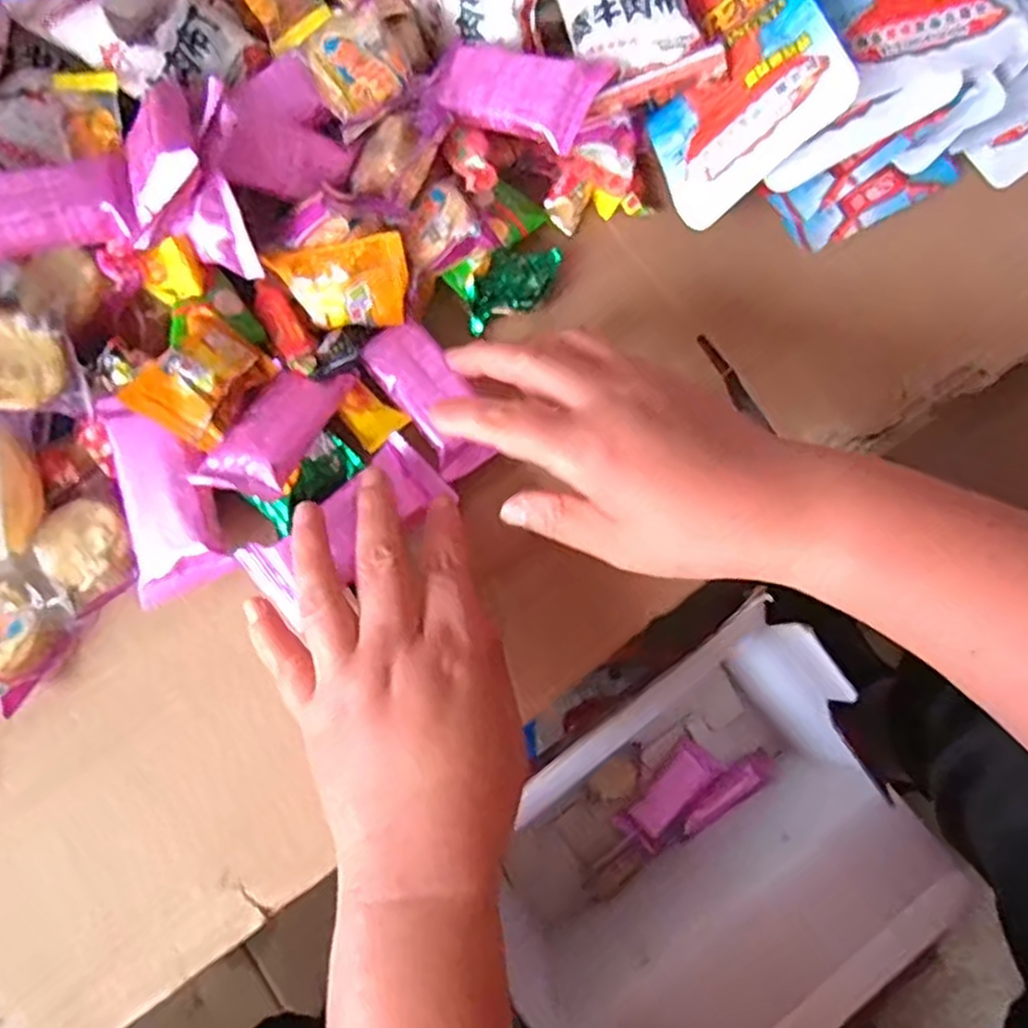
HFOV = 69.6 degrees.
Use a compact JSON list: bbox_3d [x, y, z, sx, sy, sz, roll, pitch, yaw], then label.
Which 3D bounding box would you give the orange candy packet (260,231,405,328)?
[{"bbox_3d":[-0.084,-0.110,0.355,0.062,0.013,0.042,-7,121,-3],"label":"orange candy packet"}]

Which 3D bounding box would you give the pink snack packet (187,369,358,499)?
[{"bbox_3d":[-0.104,-0.041,0.336,0.037,0.013,0.087,24,53,7],"label":"pink snack packet"}]

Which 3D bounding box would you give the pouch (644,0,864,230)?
[{"bbox_3d":[0.094,-0.255,0.375,0.016,0.095,0.191,-1,69,-45],"label":"pouch"}]

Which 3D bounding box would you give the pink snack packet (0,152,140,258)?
[{"bbox_3d":[-0.205,-0.127,0.309,0.086,0.017,0.038,-23,76,-22],"label":"pink snack packet"}]

